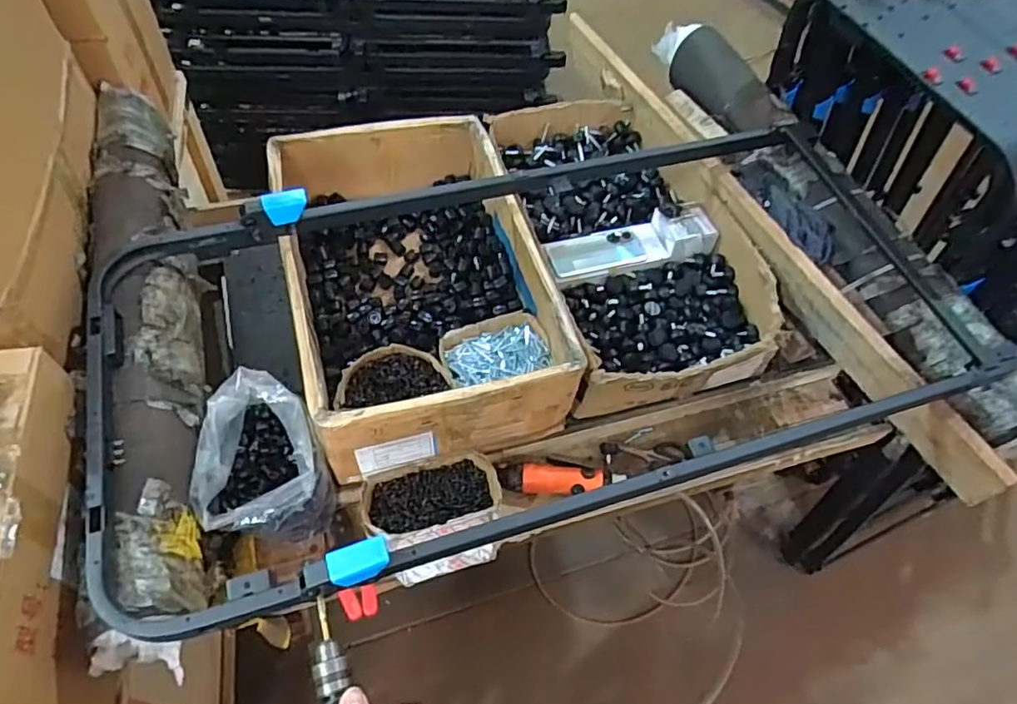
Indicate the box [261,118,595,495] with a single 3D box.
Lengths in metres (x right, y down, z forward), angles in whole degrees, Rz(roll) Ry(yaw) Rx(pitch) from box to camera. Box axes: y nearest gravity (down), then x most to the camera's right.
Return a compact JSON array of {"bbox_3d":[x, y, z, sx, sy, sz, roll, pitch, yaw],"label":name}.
[{"bbox_3d":[-0.139,-0.107,0.953,0.344,0.168,0.520,-13,58,-13],"label":"box"}]

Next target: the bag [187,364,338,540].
[{"bbox_3d":[-0.297,0.145,0.799,0.131,0.163,0.183,0,56,-4],"label":"bag"}]

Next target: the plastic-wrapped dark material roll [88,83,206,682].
[{"bbox_3d":[-0.467,-0.067,0.809,0.125,0.089,0.861,-14,59,-13],"label":"plastic-wrapped dark material roll"}]

